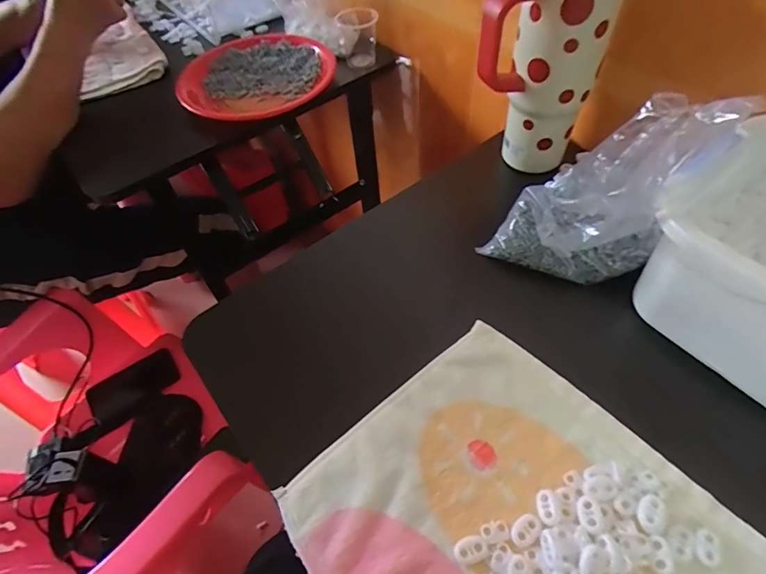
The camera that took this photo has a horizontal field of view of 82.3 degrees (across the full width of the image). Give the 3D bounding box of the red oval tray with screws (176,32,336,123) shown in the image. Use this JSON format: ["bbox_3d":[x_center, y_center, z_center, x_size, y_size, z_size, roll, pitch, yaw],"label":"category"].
[{"bbox_3d":[-0.196,-0.324,0.681,0.230,0.038,0.234,-20,54,-10],"label":"red oval tray with screws"}]

